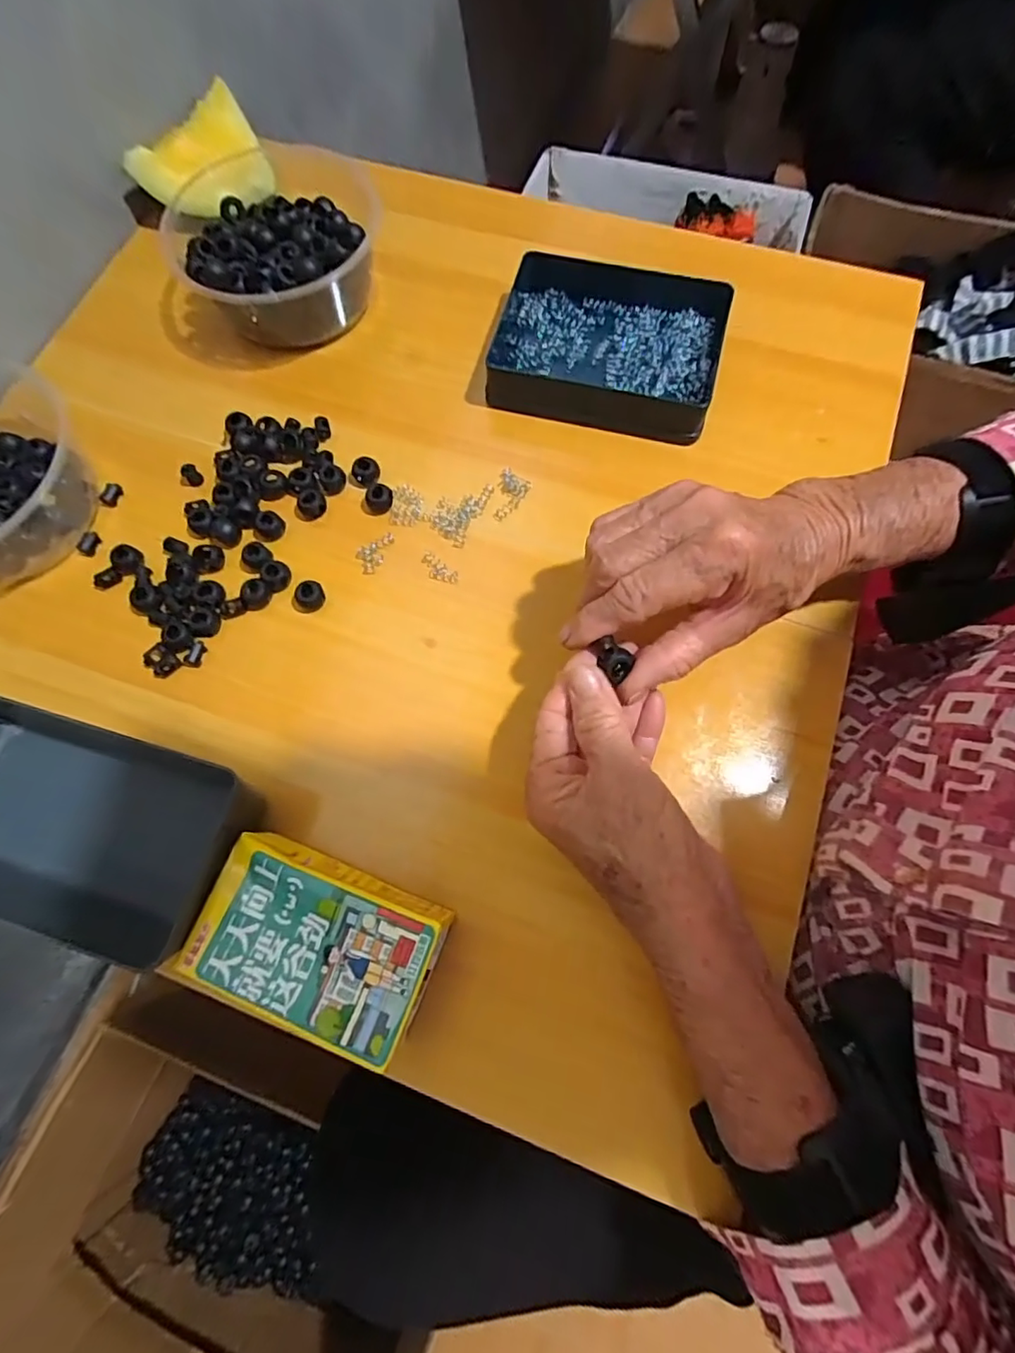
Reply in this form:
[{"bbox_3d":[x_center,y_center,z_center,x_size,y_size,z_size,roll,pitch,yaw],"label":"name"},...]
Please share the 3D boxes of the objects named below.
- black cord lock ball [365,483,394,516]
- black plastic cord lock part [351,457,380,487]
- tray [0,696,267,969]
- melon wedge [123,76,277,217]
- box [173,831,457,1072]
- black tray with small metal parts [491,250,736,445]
[{"bbox_3d":[-0.084,-0.115,0.355,0.020,0.014,0.015,-36,75,-9],"label":"black cord lock ball"},{"bbox_3d":[-0.092,-0.134,0.362,0.018,0.012,0.016,-23,73,-5],"label":"black plastic cord lock part"},{"bbox_3d":[-0.231,0.068,0.281,0.204,0.054,0.088,16,74,7],"label":"tray"},{"bbox_3d":[-0.239,-0.401,0.425,0.095,0.028,0.113,-23,73,-5],"label":"melon wedge"},{"bbox_3d":[-0.087,0.126,0.264,0.105,0.046,0.064,21,74,8],"label":"box"},{"bbox_3d":[0.066,-0.223,0.373,0.149,0.030,0.110,13,73,6],"label":"black tray with small metal parts"}]

